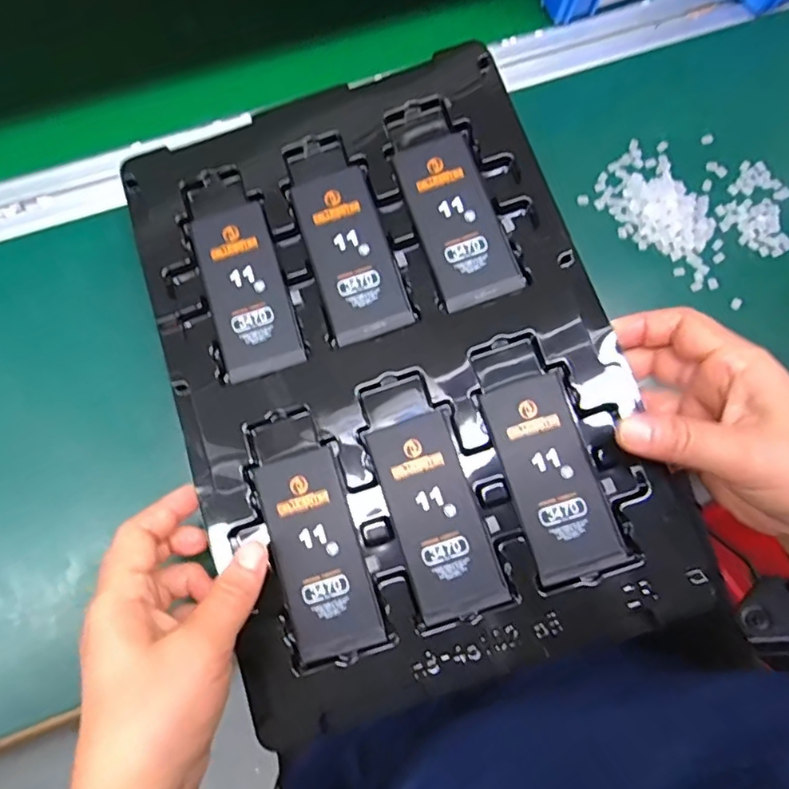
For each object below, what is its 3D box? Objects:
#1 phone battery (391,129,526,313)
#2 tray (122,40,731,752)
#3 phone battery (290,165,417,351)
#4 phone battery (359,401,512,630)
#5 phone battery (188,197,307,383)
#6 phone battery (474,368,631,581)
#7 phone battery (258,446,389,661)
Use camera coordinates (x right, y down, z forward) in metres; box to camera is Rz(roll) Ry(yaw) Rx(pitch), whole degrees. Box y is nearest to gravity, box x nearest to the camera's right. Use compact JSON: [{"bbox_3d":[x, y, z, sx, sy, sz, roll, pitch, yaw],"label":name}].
[{"bbox_3d":[0.034,-0.099,0.334,0.045,0.006,0.101,-18,78,-7],"label":"phone battery"},{"bbox_3d":[-0.002,-0.020,0.319,0.228,0.019,0.321,-18,77,-4],"label":"tray"},{"bbox_3d":[-0.025,-0.079,0.334,0.044,0.005,0.099,-18,78,-7],"label":"phone battery"},{"bbox_3d":[0.020,0.060,0.303,0.044,0.004,0.099,-17,78,-7],"label":"phone battery"},{"bbox_3d":[-0.082,-0.058,0.334,0.044,0.005,0.099,-17,78,-7],"label":"phone battery"},{"bbox_3d":[0.079,0.040,0.301,0.044,0.004,0.099,-16,77,-7],"label":"phone battery"},{"bbox_3d":[-0.039,0.079,0.302,0.043,0.004,0.099,-18,78,-7],"label":"phone battery"}]

